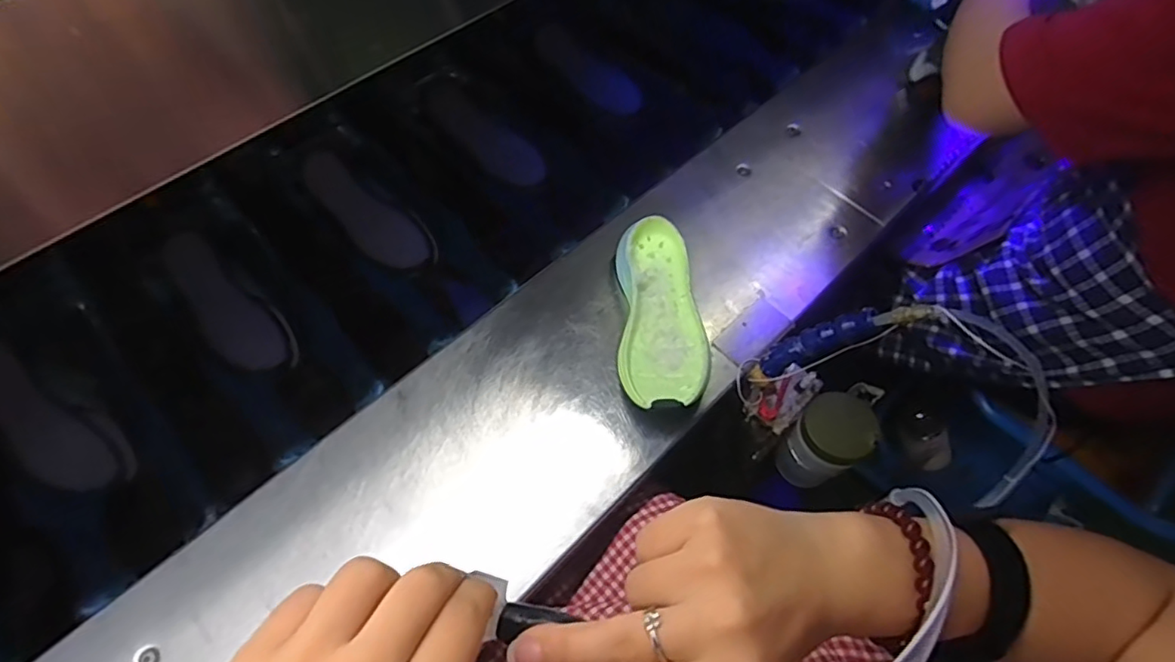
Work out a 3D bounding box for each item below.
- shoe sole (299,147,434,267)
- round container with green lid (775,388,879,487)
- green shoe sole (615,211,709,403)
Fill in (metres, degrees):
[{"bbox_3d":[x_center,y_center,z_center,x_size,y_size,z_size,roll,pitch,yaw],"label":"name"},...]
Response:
[{"bbox_3d":[-0.274,-0.147,0.707,0.193,0.029,0.061,42,67,9],"label":"shoe sole"},{"bbox_3d":[0.264,0.124,0.646,0.072,0.116,0.071,3,60,-5],"label":"round container with green lid"},{"bbox_3d":[0.077,-0.016,0.607,0.090,0.044,0.213,3,60,-3],"label":"green shoe sole"}]

